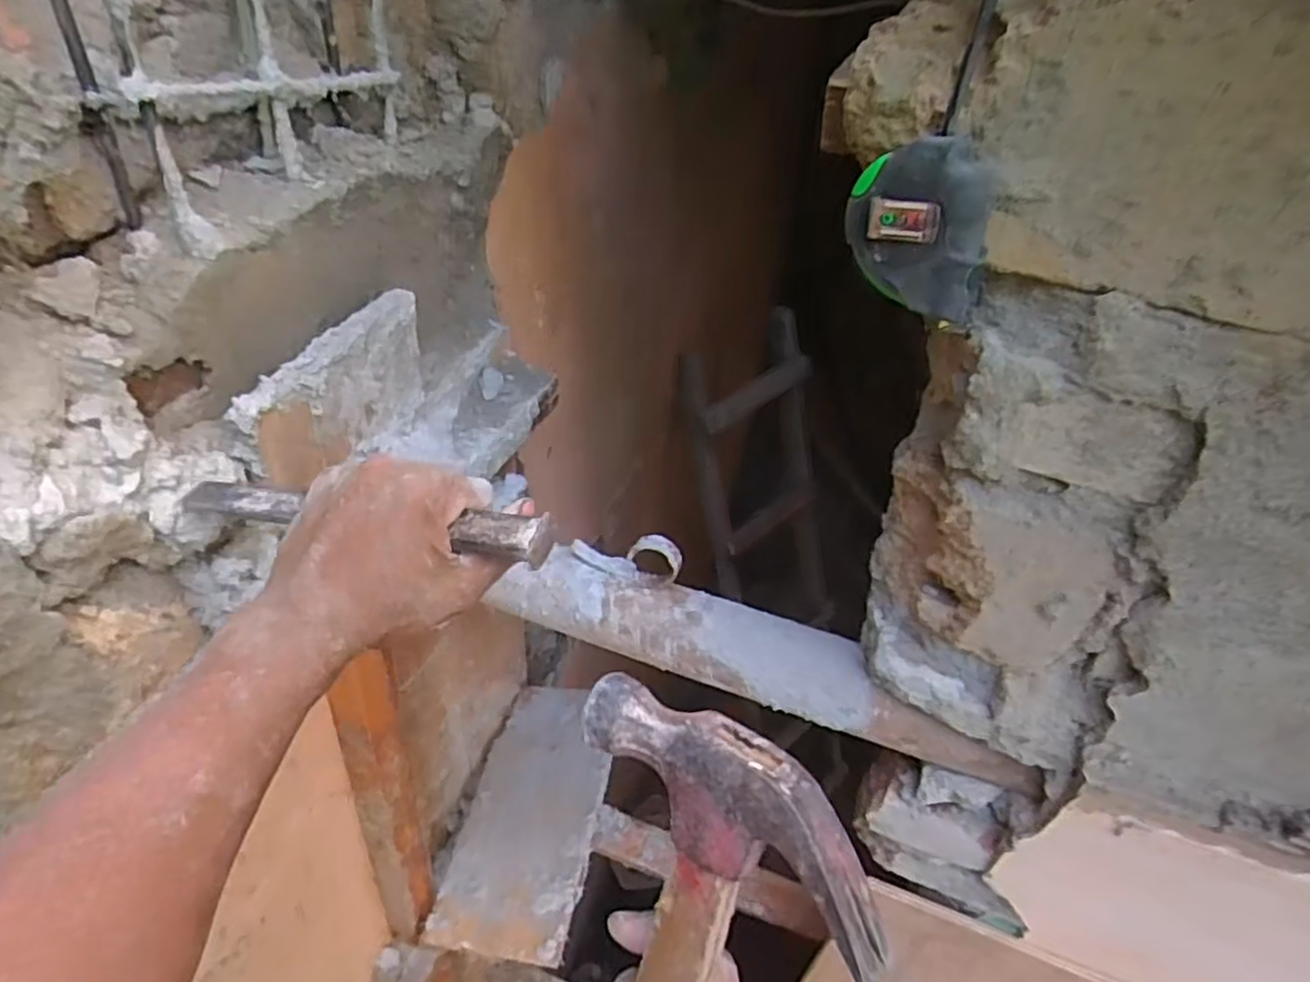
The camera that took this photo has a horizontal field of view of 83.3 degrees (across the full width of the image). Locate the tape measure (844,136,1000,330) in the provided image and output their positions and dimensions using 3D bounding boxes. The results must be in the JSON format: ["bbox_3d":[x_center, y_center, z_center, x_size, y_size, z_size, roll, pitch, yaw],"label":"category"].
[{"bbox_3d":[0.134,-0.135,0.369,0.073,0.074,0.042,21,41,18],"label":"tape measure"}]

